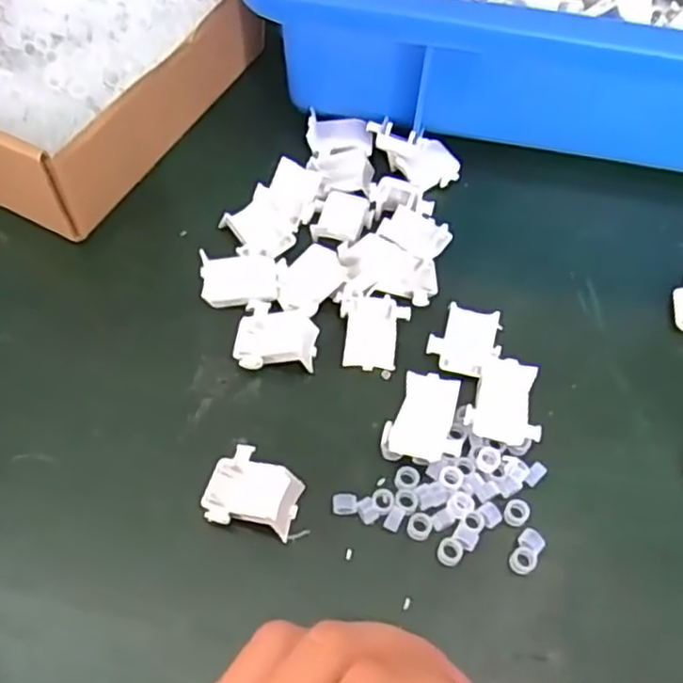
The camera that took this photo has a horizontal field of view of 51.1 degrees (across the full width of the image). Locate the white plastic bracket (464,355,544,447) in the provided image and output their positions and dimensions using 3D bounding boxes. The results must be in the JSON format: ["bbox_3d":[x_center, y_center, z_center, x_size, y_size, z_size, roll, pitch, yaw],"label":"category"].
[{"bbox_3d":[0.065,0.024,0.285,0.028,0.011,0.036,12,60,4],"label":"white plastic bracket"}]

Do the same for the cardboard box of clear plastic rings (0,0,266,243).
[{"bbox_3d":[-0.136,-0.146,0.354,0.142,0.044,0.179,24,62,11],"label":"cardboard box of clear plastic rings"}]

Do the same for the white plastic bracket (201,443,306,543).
[{"bbox_3d":[-0.032,0.055,0.265,0.033,0.010,0.029,14,60,6],"label":"white plastic bracket"}]

